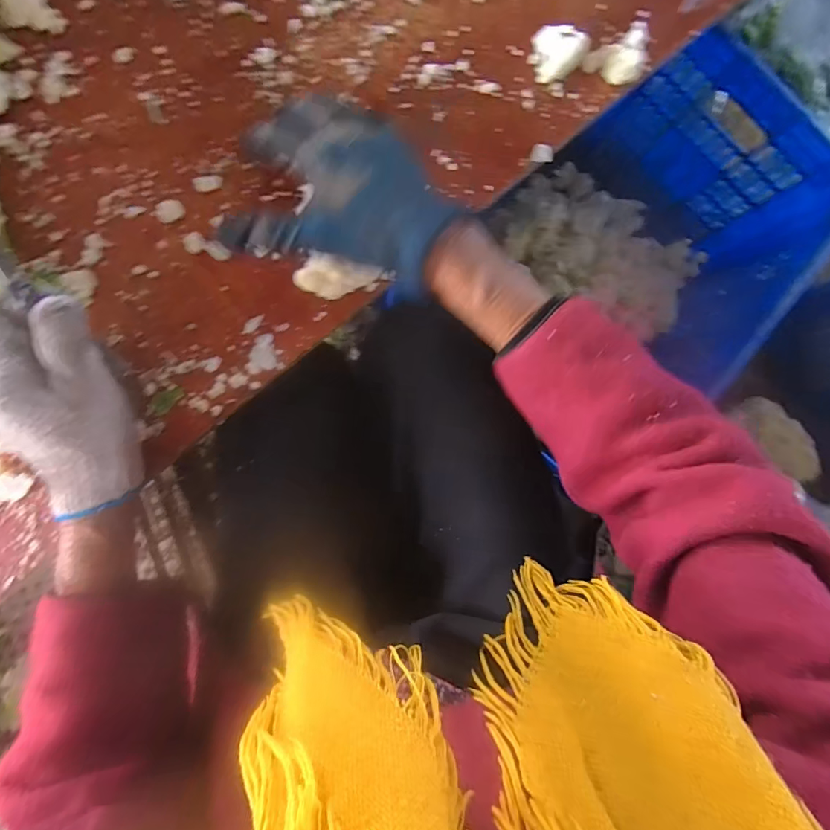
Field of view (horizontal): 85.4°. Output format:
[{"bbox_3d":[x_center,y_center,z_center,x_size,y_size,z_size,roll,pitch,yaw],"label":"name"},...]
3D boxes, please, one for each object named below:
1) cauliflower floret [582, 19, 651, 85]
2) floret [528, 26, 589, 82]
[{"bbox_3d":[0.172,-0.297,0.376,0.047,0.022,0.035,-30,93,-7],"label":"cauliflower floret"},{"bbox_3d":[0.114,-0.298,0.368,0.045,0.025,0.036,37,85,-5],"label":"floret"}]

